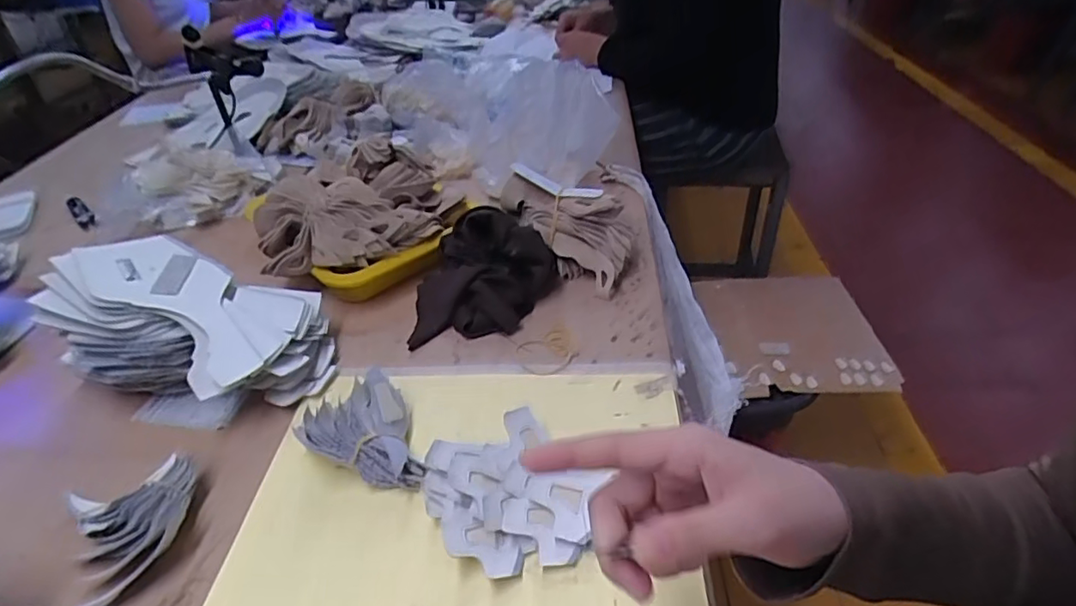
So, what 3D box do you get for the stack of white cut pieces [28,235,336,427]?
[{"bbox_3d":[-0.292,0.020,0.512,0.210,0.108,0.128,7,40,14],"label":"stack of white cut pieces"}]

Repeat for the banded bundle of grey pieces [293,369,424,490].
[{"bbox_3d":[-0.135,0.099,0.444,0.080,0.052,0.090,-15,40,-14],"label":"banded bundle of grey pieces"}]

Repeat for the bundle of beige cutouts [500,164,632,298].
[{"bbox_3d":[0.036,-0.083,0.636,0.146,0.083,0.087,22,46,30],"label":"bundle of beige cutouts"}]

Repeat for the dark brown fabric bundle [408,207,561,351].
[{"bbox_3d":[-0.053,-0.032,0.583,0.140,0.081,0.112,-5,38,-1],"label":"dark brown fabric bundle"}]

